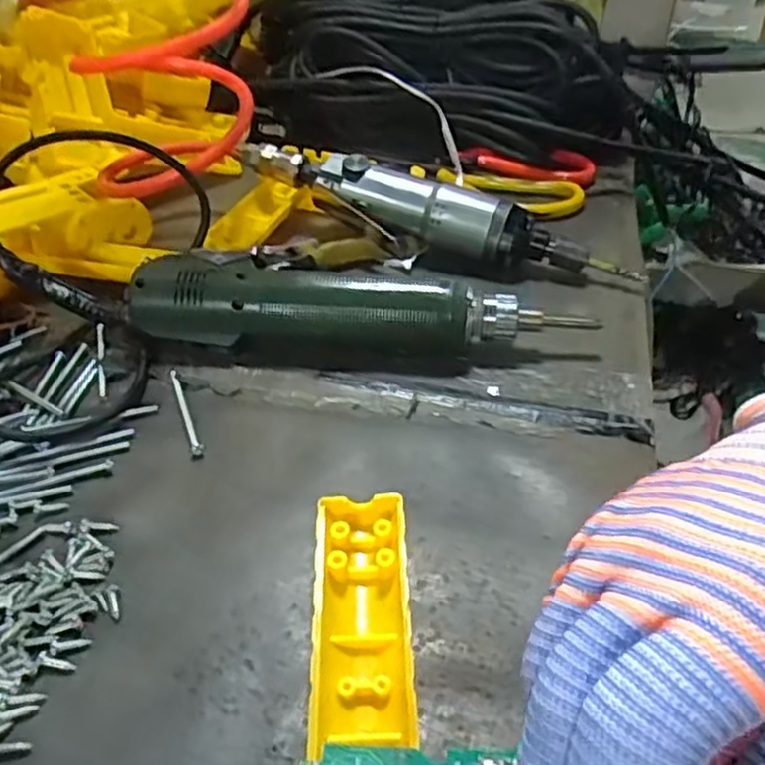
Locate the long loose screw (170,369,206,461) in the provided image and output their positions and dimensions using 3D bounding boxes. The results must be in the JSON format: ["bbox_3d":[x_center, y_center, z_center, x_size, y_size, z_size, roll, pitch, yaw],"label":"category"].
[{"bbox_3d":[-0.098,0.014,0.362,0.007,0.004,0.065,-13,44,-17],"label":"long loose screw"}]

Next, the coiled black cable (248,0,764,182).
[{"bbox_3d":[0.083,-0.238,0.572,0.388,0.111,0.128,5,41,2],"label":"coiled black cable"}]

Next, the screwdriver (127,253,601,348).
[{"bbox_3d":[-0.014,-0.039,0.398,0.249,0.037,0.050,5,41,2],"label":"screwdriver"}]

